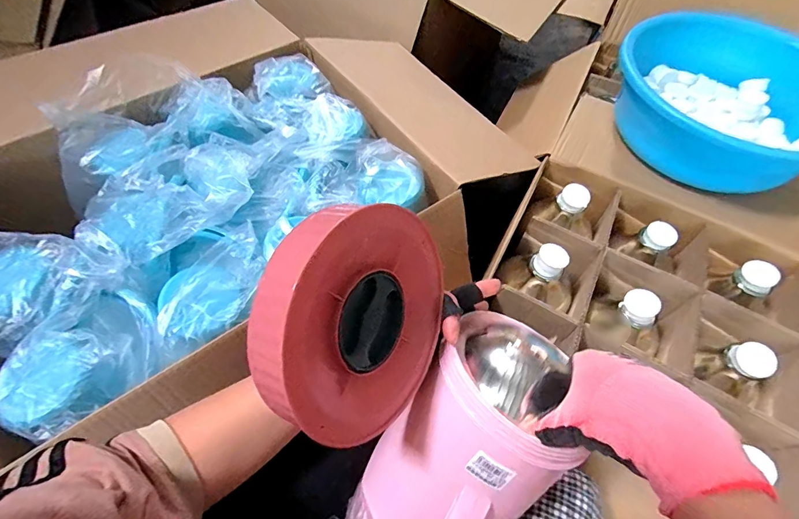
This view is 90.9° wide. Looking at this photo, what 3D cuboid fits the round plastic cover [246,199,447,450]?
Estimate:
[{"bbox_3d":[-0.030,0.040,0.263,0.029,0.167,0.150,9,98,35],"label":"round plastic cover"}]

